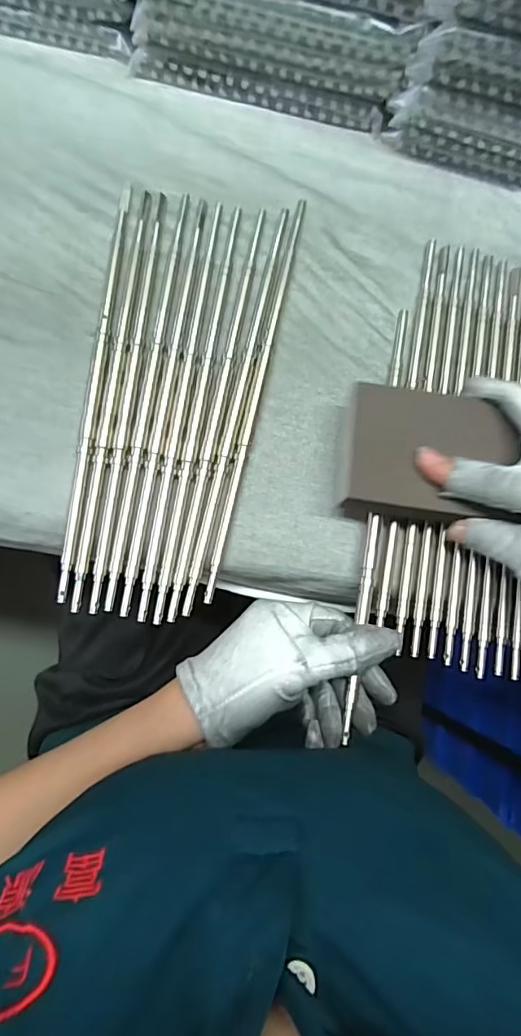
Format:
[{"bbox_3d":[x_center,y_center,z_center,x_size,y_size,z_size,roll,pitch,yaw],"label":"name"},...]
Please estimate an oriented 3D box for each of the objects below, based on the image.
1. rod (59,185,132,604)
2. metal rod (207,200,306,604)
[{"bbox_3d":[-0.098,-0.082,0.297,0.008,0.005,0.255,6,81,-4],"label":"rod"},{"bbox_3d":[-0.002,-0.079,0.305,0.008,0.004,0.259,13,80,-2],"label":"metal rod"}]

